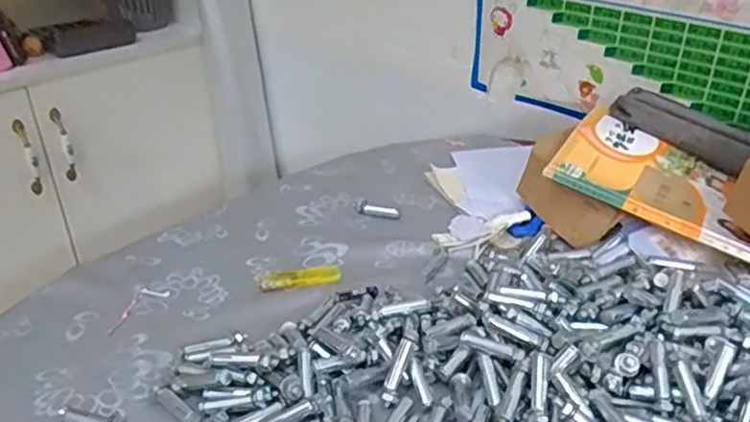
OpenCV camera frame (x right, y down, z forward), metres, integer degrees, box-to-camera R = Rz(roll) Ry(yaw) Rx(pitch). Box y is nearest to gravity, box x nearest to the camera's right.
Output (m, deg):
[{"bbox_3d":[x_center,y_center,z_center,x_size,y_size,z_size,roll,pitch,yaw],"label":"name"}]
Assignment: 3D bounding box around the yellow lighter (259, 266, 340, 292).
[{"bbox_3d":[-0.073,0.065,0.632,0.077,0.012,0.021,-8,31,-11],"label":"yellow lighter"}]

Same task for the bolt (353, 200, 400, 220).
[{"bbox_3d":[0.003,-0.001,0.742,0.053,0.012,0.014,13,31,1],"label":"bolt"}]

